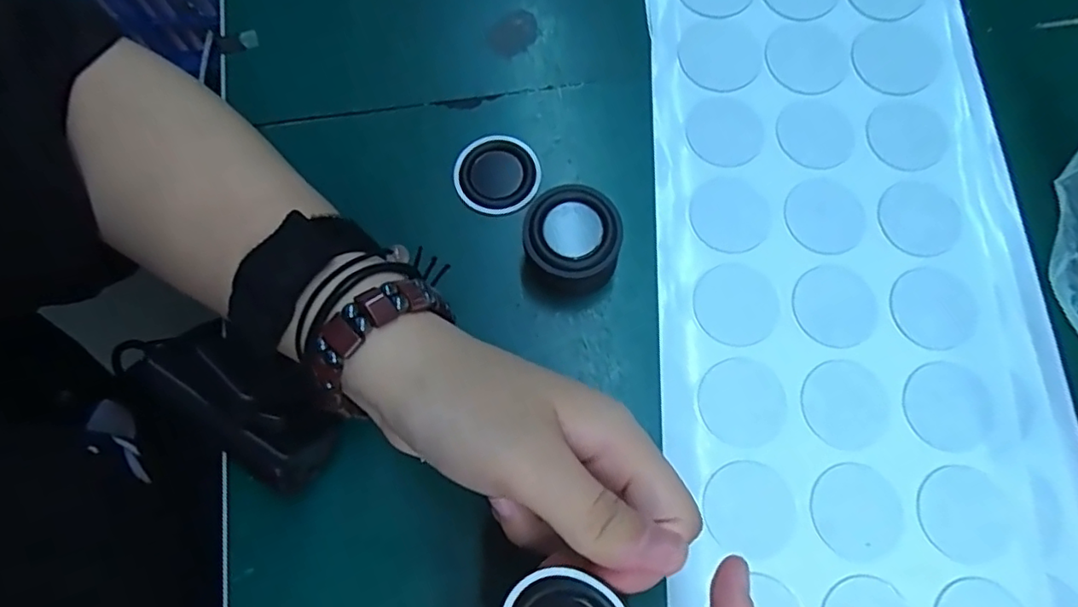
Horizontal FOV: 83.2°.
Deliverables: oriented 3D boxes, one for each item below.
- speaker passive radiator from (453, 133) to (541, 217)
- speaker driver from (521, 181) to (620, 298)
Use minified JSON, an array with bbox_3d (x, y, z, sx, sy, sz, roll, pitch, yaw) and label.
[{"bbox_3d":[-0.019,-0.059,0.278,0.038,0.004,0.037,-4,74,-4],"label":"speaker passive radiator"},{"bbox_3d":[0.014,-0.024,0.251,0.037,0.027,0.044,-2,74,-3],"label":"speaker driver"}]

